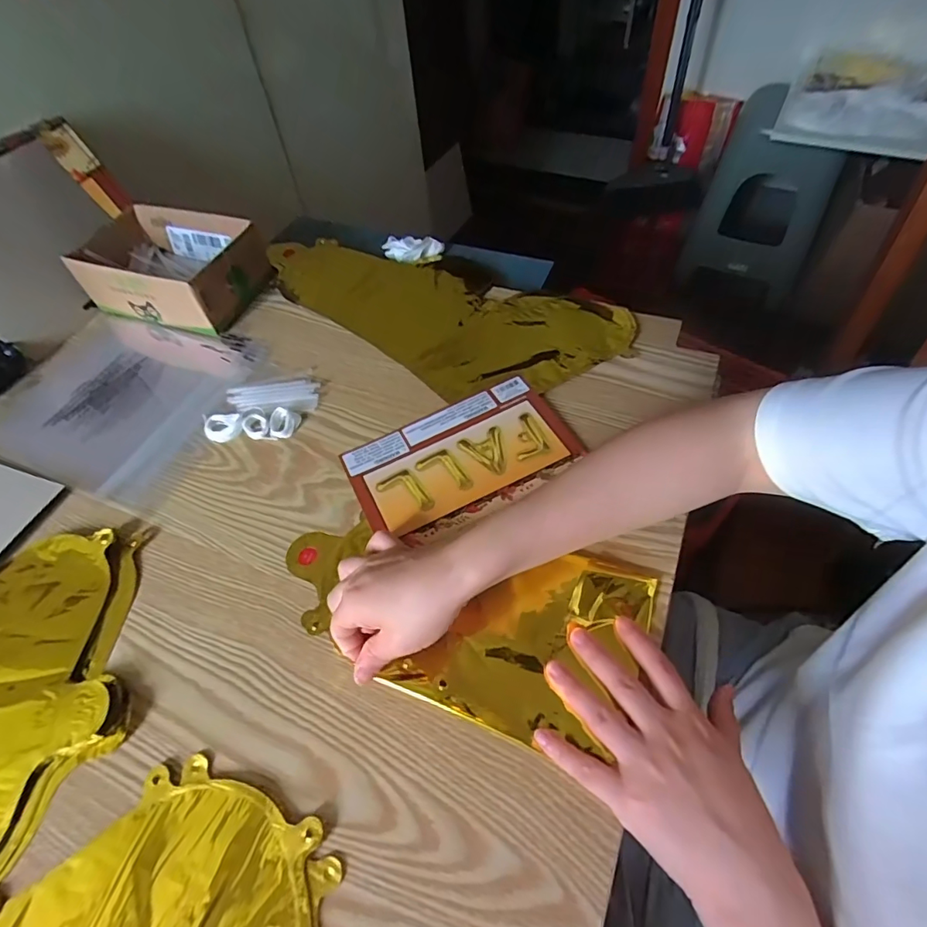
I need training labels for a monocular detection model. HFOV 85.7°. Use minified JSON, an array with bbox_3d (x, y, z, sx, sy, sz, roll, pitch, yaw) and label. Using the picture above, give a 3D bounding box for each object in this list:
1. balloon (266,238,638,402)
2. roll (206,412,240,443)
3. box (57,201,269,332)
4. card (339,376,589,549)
[{"bbox_3d":[-0.050,-0.170,0.555,0.439,0.012,0.179,19,58,18],"label":"balloon"},{"bbox_3d":[-0.232,-0.034,0.480,0.038,0.007,0.030,2,55,6],"label":"roll"},{"bbox_3d":[-0.352,-0.236,0.598,0.206,0.067,0.132,16,58,16],"label":"box"},{"bbox_3d":[0.001,-0.004,0.438,0.189,0.006,0.122,-25,56,-12],"label":"card"}]

